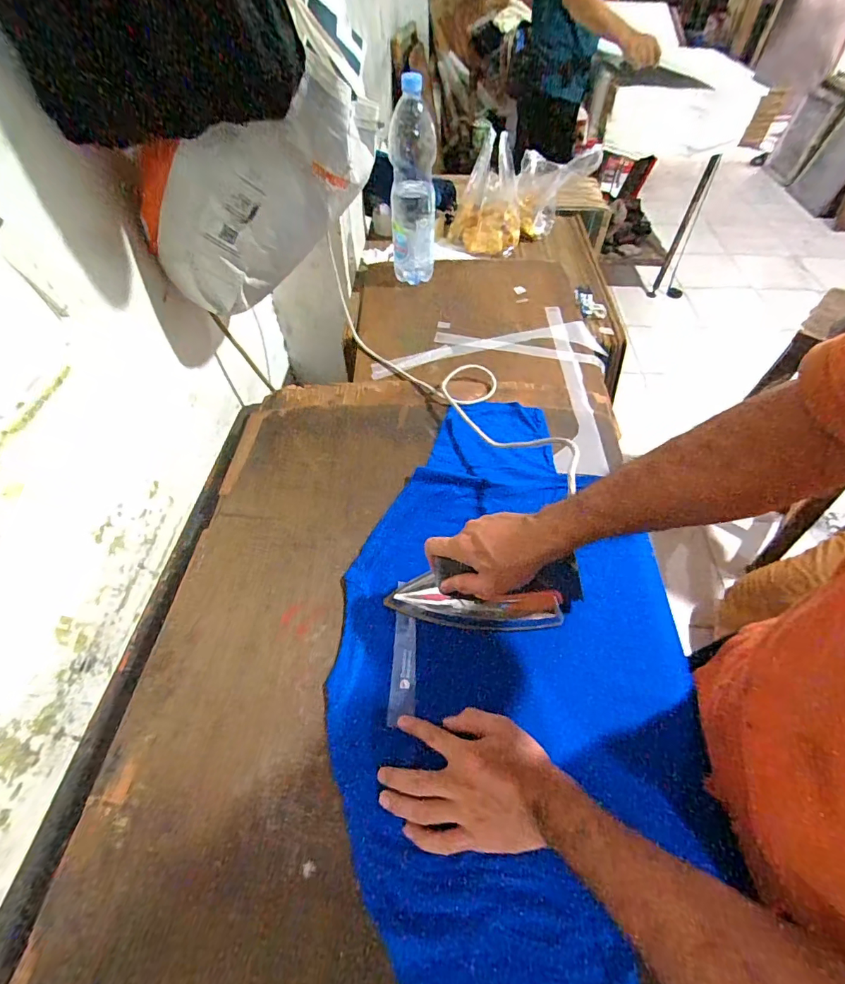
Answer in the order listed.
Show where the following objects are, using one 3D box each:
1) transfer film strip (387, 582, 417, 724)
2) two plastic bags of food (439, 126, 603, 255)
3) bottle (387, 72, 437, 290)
[{"bbox_3d":[-0.020,0.183,0.532,0.028,0.009,0.160,0,51,4],"label":"transfer film strip"},{"bbox_3d":[0.239,-0.749,1.122,0.395,0.168,0.173,-32,59,-22],"label":"two plastic bags of food"},{"bbox_3d":[-0.019,-0.599,0.899,0.088,0.338,0.086,-3,53,-2],"label":"bottle"}]

